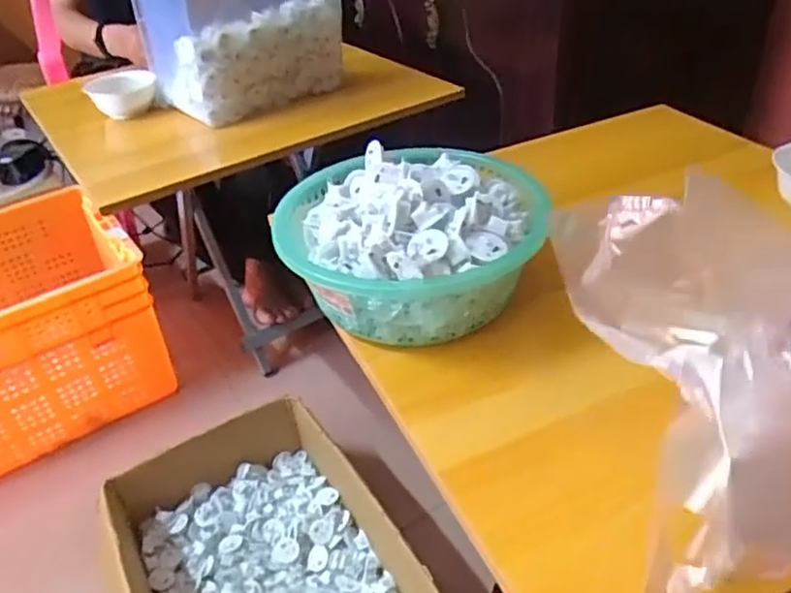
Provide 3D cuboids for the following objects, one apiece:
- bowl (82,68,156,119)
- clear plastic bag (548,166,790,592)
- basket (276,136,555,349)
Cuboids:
[{"bbox_3d":[-0.462,-0.346,1.108,0.114,0.049,0.095,-16,38,-13],"label":"bowl"},{"bbox_3d":[0.152,0.053,0.303,0.108,0.207,0.065,-9,-1,-5],"label":"clear plastic bag"},{"bbox_3d":[0.015,-0.061,0.594,0.226,0.097,0.238,-1,38,6],"label":"basket"}]

